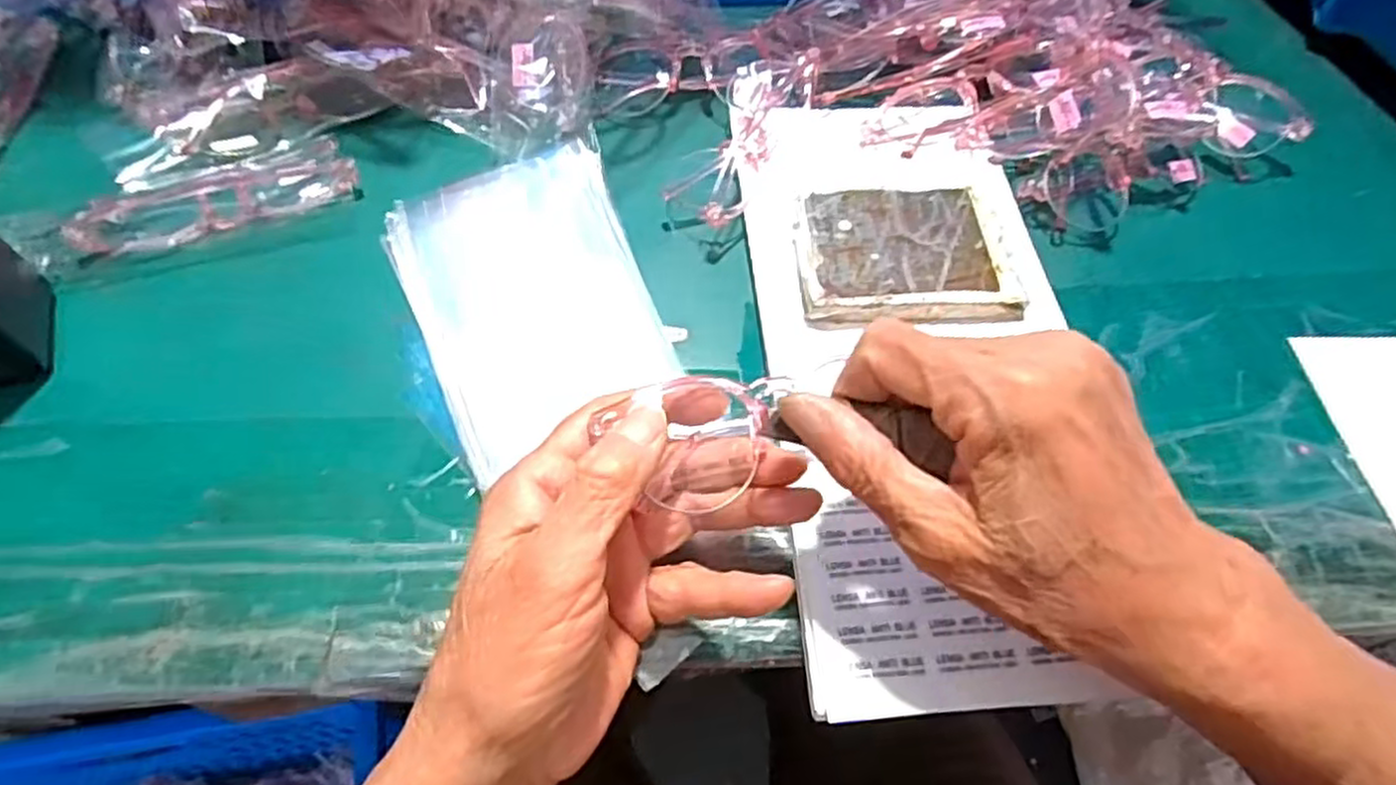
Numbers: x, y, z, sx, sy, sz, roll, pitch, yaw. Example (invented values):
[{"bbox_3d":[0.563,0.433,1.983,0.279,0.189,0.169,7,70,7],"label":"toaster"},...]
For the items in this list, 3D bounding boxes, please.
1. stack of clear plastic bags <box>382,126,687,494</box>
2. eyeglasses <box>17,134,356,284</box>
[{"bbox_3d":[-0.075,-0.049,0.352,0.110,0.011,0.164,-21,62,-15],"label":"stack of clear plastic bags"},{"bbox_3d":[-0.245,-0.095,0.366,0.148,0.017,0.052,-23,62,-16],"label":"eyeglasses"}]

